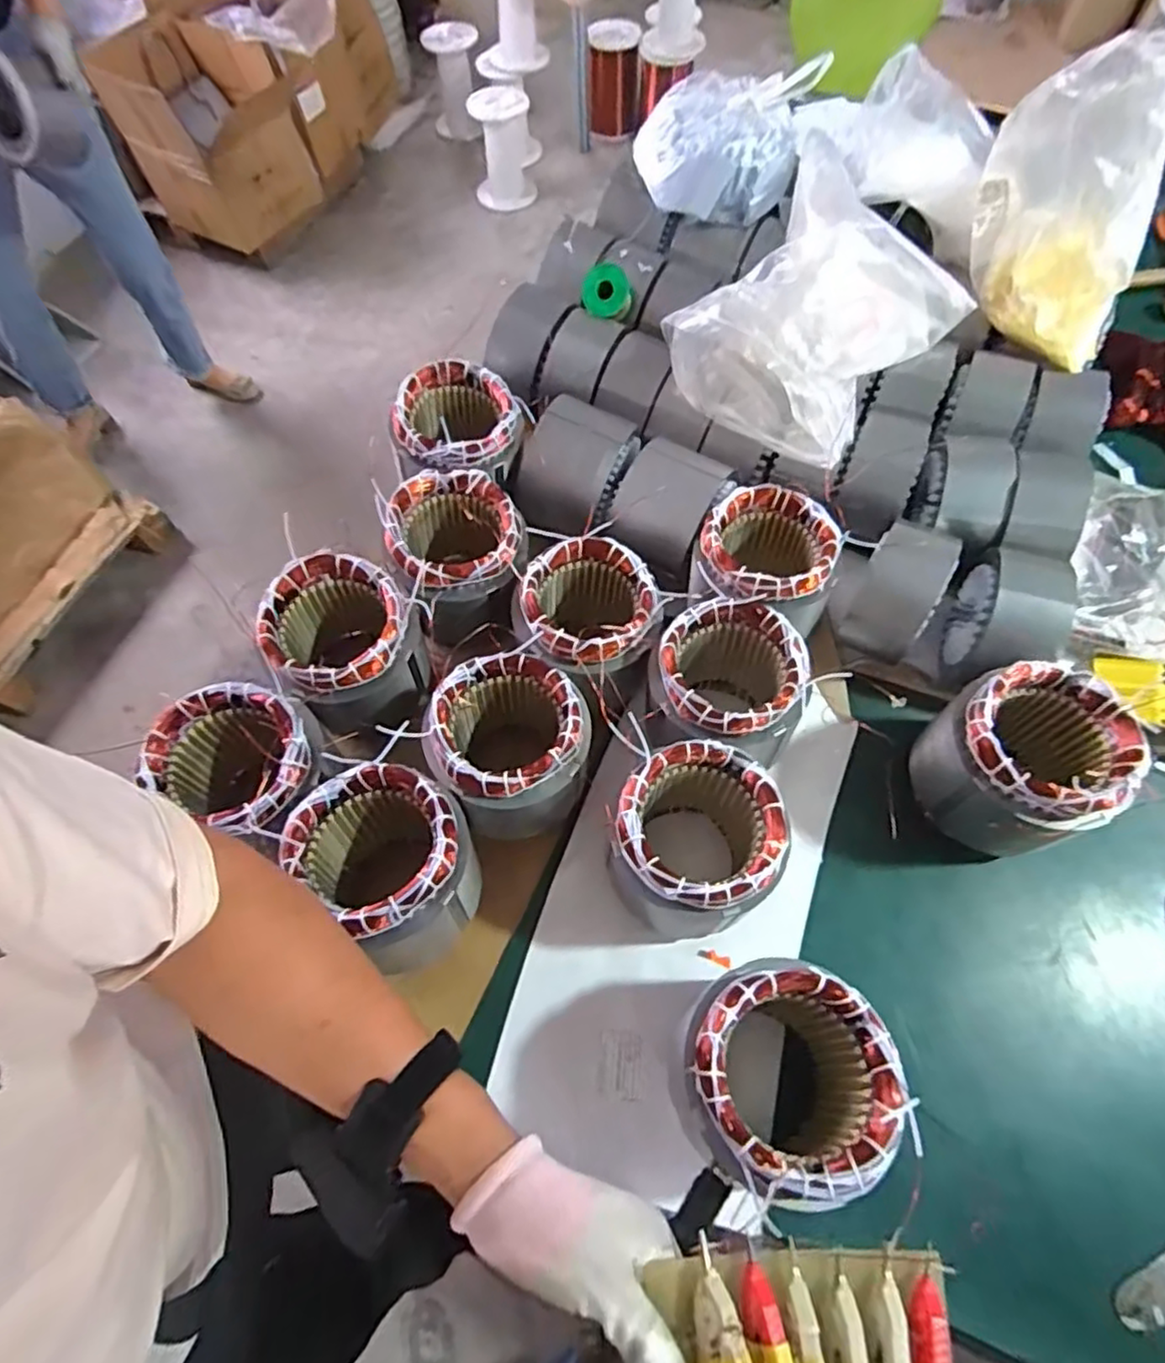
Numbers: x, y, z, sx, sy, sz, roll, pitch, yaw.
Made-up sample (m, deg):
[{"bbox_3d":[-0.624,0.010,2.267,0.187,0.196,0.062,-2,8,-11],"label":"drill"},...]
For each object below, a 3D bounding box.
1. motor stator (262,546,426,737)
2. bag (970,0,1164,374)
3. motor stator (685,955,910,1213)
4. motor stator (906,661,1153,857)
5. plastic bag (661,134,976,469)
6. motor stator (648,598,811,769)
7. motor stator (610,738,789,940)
[{"bbox_3d":[-0.245,-0.039,0.695,0.132,0.133,0.143,0,64,0],"label":"motor stator"},{"bbox_3d":[0.551,-0.537,0.740,0.117,0.263,0.226,-39,69,-16],"label":"bag"},{"bbox_3d":[0.147,0.311,0.536,0.139,0.177,0.144,0,64,0],"label":"motor stator"},{"bbox_3d":[0.416,0.083,0.652,0.134,0.163,0.143,-1,64,1],"label":"motor stator"},{"bbox_3d":[0.278,-0.426,0.769,0.232,0.177,0.326,35,70,16],"label":"plastic bag"},{"bbox_3d":[0.143,0.018,0.697,0.142,0.163,0.146,0,64,0],"label":"motor stator"},{"bbox_3d":[0.100,0.151,0.624,0.136,0.162,0.144,0,64,0],"label":"motor stator"}]

